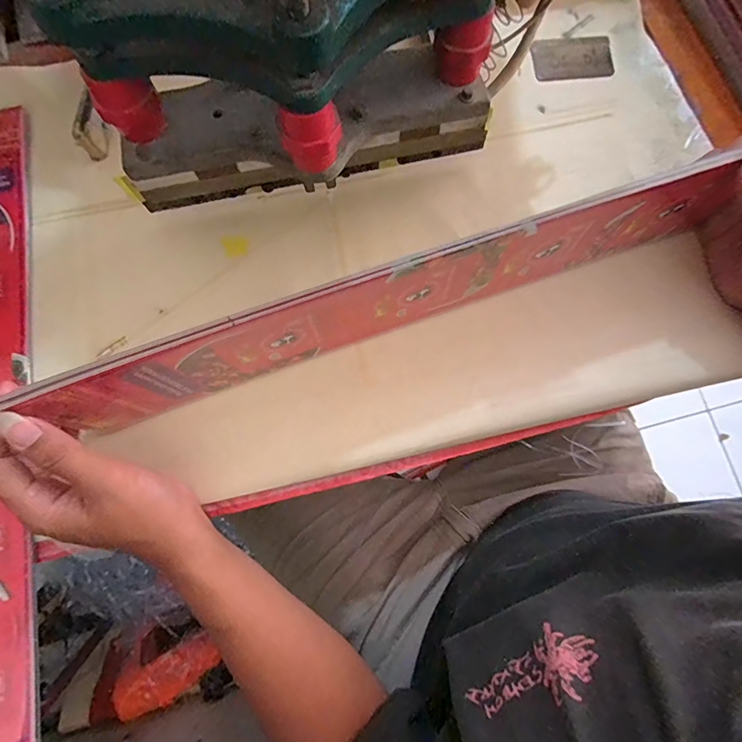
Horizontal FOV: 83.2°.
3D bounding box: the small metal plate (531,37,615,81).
[{"bbox_3d":[0.209,-0.323,0.431,0.084,0.006,0.047,-6,79,1],"label":"small metal plate"}]

